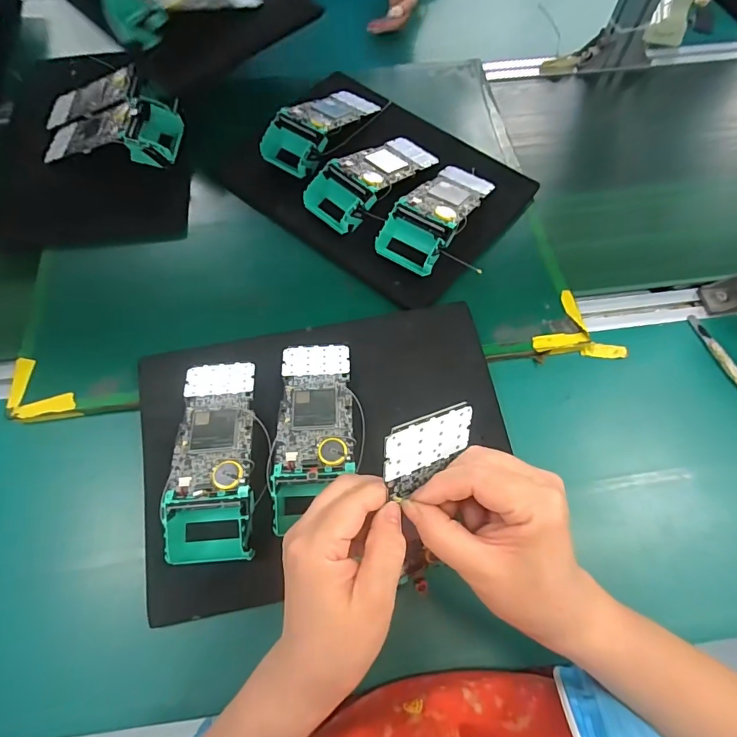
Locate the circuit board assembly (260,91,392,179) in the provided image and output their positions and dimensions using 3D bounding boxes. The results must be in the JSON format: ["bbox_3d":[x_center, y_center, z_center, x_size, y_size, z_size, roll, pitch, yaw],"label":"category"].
[{"bbox_3d":[-0.055,-0.320,0.555,0.081,0.051,0.185,36,72,15],"label":"circuit board assembly"}]

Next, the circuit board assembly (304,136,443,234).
[{"bbox_3d":[0.007,-0.232,0.516,0.084,0.050,0.176,37,72,15],"label":"circuit board assembly"}]

